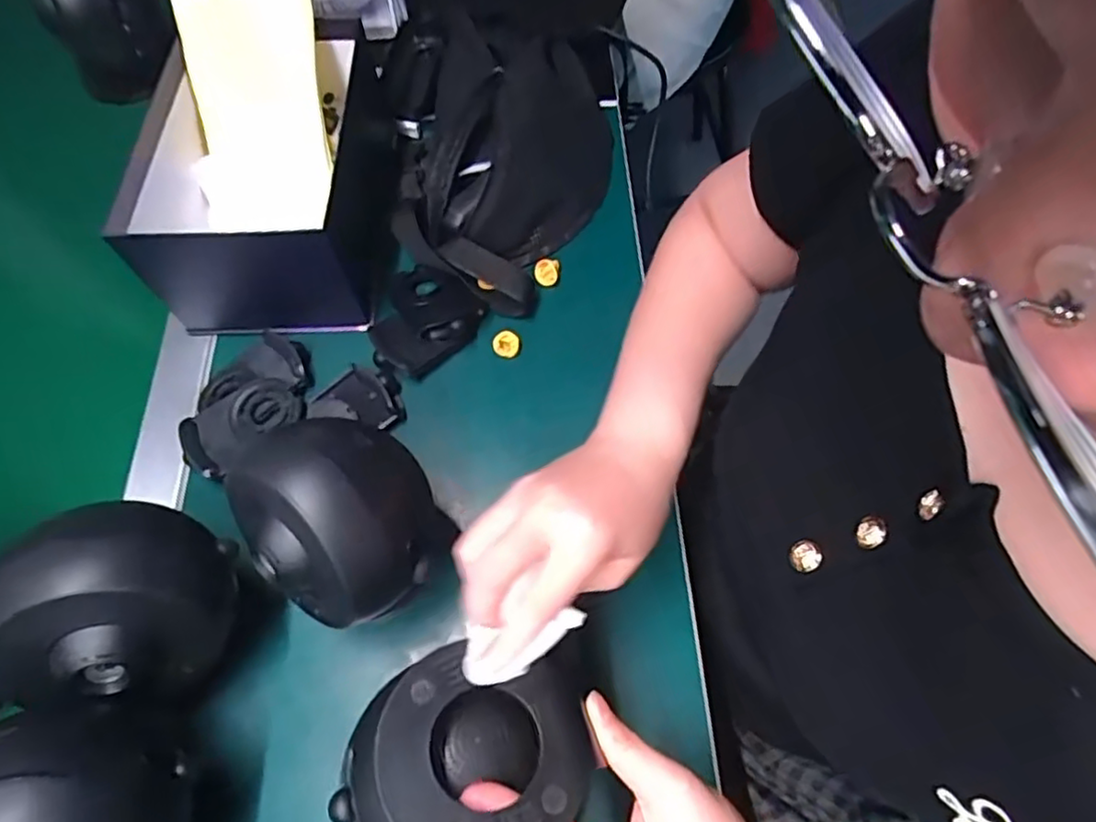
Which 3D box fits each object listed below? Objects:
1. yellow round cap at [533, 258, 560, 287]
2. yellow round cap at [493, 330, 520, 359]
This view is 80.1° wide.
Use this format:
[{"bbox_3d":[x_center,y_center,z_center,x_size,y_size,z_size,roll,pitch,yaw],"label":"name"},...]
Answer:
[{"bbox_3d":[-0.001,-0.115,0.537,0.021,0.007,0.022,-1,63,2],"label":"yellow round cap"},{"bbox_3d":[-0.033,-0.052,0.510,0.020,0.012,0.019,-4,63,0],"label":"yellow round cap"}]

